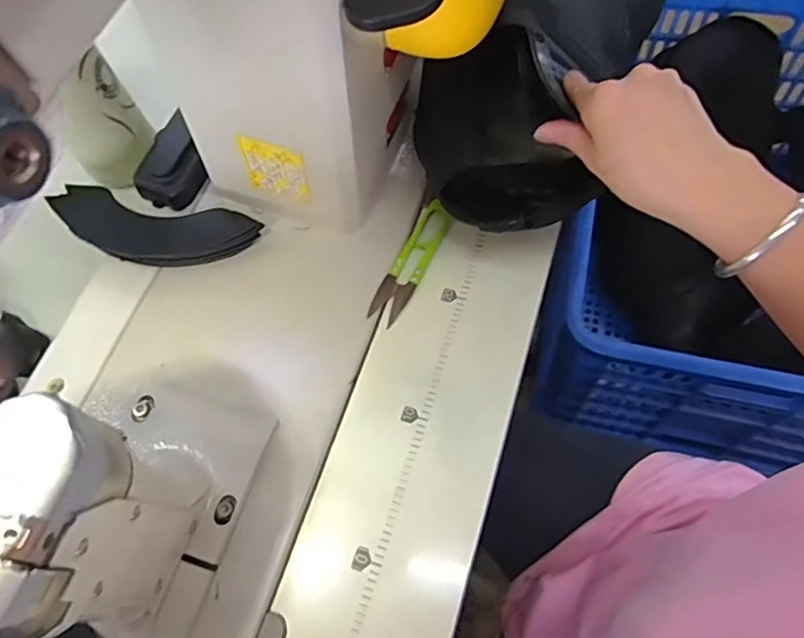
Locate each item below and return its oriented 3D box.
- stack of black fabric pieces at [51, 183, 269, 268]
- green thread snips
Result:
[{"bbox_3d":[-0.204,-0.077,0.469,0.166,0.018,0.064,7,65,10],"label":"stack of black fabric pieces"},{"bbox_3d":[0.009,-0.047,0.463,0.026,0.007,0.114,23,69,17],"label":"green thread snips"}]

